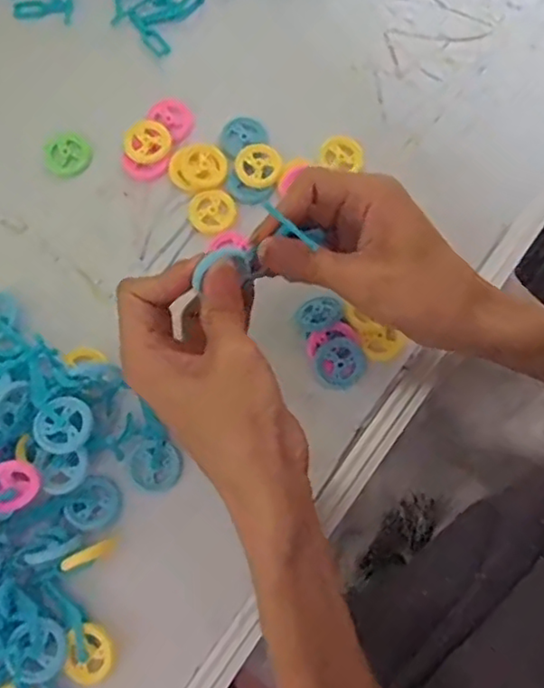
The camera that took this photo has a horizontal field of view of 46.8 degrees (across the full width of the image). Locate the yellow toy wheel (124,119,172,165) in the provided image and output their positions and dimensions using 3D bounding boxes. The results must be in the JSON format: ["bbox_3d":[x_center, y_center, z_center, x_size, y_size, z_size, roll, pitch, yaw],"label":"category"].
[{"bbox_3d":[-0.078,-0.127,0.396,0.028,0.005,0.029,0,77,0],"label":"yellow toy wheel"}]

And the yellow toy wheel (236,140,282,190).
[{"bbox_3d":[-0.009,-0.113,0.396,0.028,0.005,0.029,0,77,0],"label":"yellow toy wheel"}]

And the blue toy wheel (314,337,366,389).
[{"bbox_3d":[0.039,0.012,0.368,0.028,0.011,0.028,0,77,0],"label":"blue toy wheel"}]

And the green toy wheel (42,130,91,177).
[{"bbox_3d":[-0.130,-0.121,0.400,0.028,0.005,0.032,-26,78,-6],"label":"green toy wheel"}]

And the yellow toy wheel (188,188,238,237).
[{"bbox_3d":[-0.037,-0.083,0.391,0.028,0.004,0.030,0,77,0],"label":"yellow toy wheel"}]

